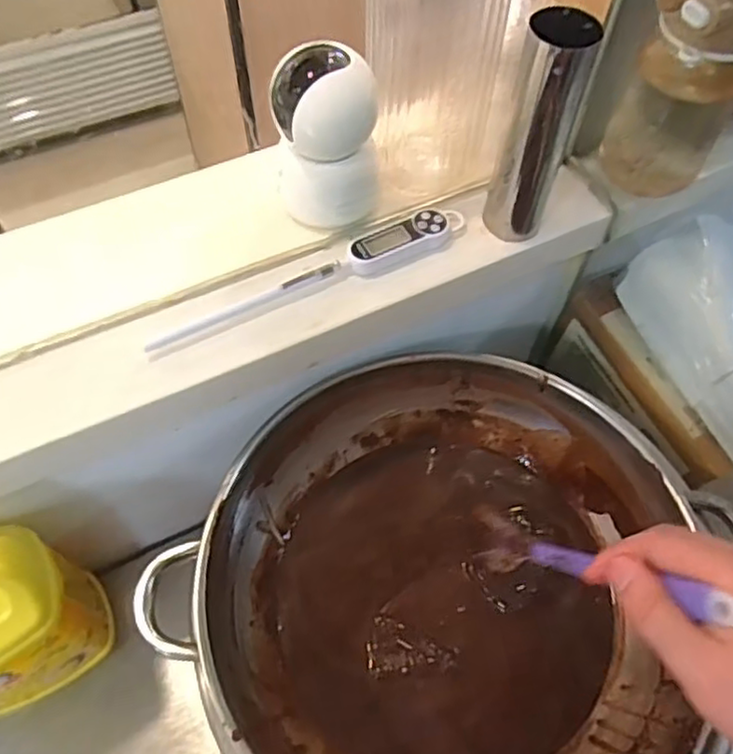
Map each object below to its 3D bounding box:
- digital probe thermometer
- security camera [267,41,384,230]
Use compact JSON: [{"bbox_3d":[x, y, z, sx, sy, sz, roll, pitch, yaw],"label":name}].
[{"bbox_3d":[-0.036,-0.074,0.486,0.249,0.013,0.031,-24,63,-14],"label":"digital probe thermometer"},{"bbox_3d":[-0.029,-0.171,0.484,0.077,0.107,0.070,-8,60,-6],"label":"security camera"}]

